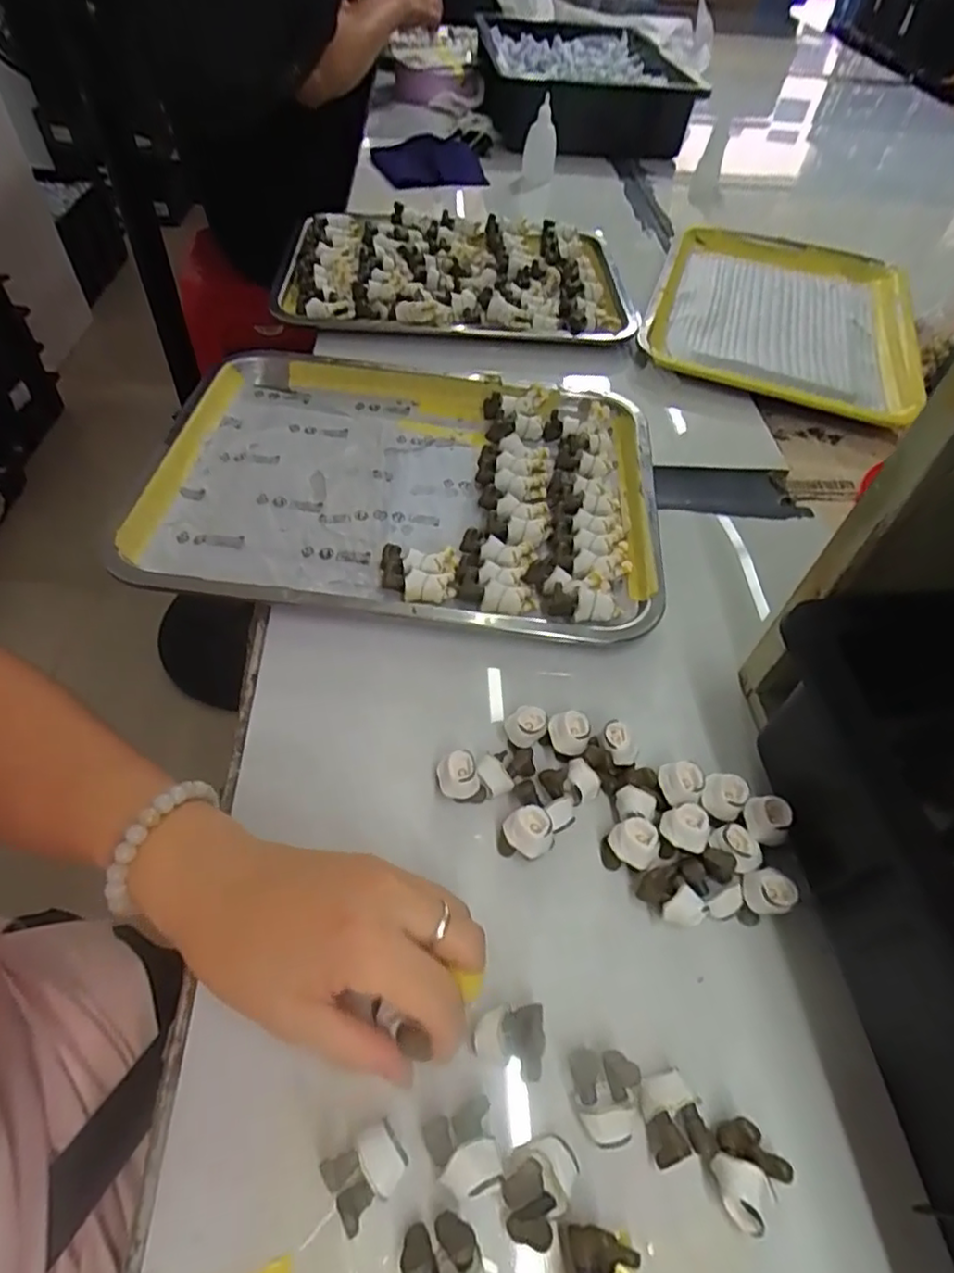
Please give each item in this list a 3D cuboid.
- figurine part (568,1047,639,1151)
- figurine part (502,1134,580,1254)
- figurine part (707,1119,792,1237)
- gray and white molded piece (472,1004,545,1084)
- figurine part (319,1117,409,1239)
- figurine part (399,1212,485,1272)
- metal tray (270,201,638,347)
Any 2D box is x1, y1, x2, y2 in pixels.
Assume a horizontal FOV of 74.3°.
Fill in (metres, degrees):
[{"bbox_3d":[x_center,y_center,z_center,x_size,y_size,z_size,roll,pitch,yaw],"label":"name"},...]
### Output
[{"bbox_3d":[0.049,0.178,0.243,0.022,0.022,0.029,10,53,3],"label":"figurine part"},{"bbox_3d":[0.022,0.199,0.228,0.024,0.017,0.032,28,56,16],"label":"figurine part"},{"bbox_3d":[0.099,0.198,0.233,0.029,0.021,0.026,-32,62,-25],"label":"figurine part"},{"bbox_3d":[0.012,0.164,0.253,0.027,0.017,0.024,0,53,-4],"label":"gray and white molded piece"},{"bbox_3d":[-0.039,0.193,0.226,0.027,0.018,0.022,-26,59,-22],"label":"figurine part"},{"bbox_3d":[-0.010,0.215,0.212,0.025,0.019,0.030,-13,55,-14],"label":"figurine part"},{"bbox_3d":[-0.020,-0.386,0.659,0.355,0.040,0.272,6,53,0],"label":"metal tray"}]

